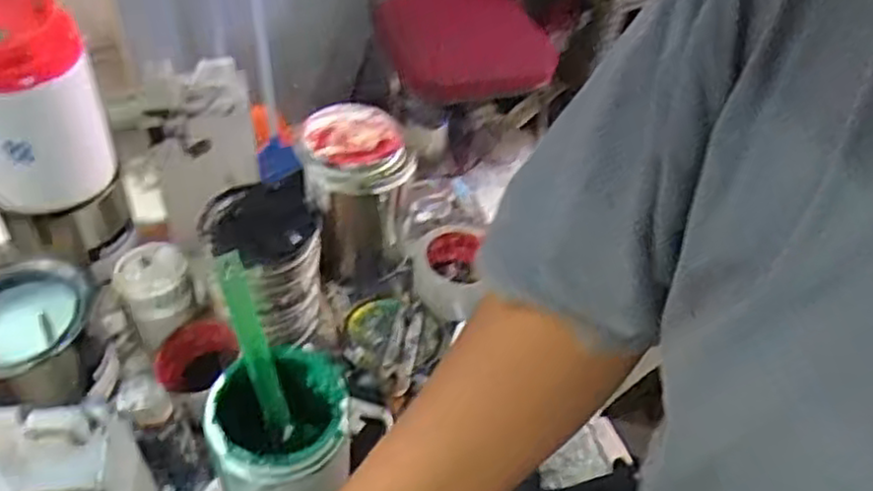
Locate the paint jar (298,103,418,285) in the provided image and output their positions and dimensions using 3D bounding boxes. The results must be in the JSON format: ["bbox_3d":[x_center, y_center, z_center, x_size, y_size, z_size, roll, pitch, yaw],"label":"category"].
[{"bbox_3d":[-0.086,-0.054,0.772,0.107,0.152,0.111,-12,50,-17],"label":"paint jar"}]

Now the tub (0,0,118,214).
[{"bbox_3d":[-0.329,-0.115,0.579,0.105,0.154,0.107,3,47,-3],"label":"tub"}]

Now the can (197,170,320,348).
[{"bbox_3d":[-0.159,0.020,0.680,0.104,0.132,0.098,-33,58,-31],"label":"can"}]

